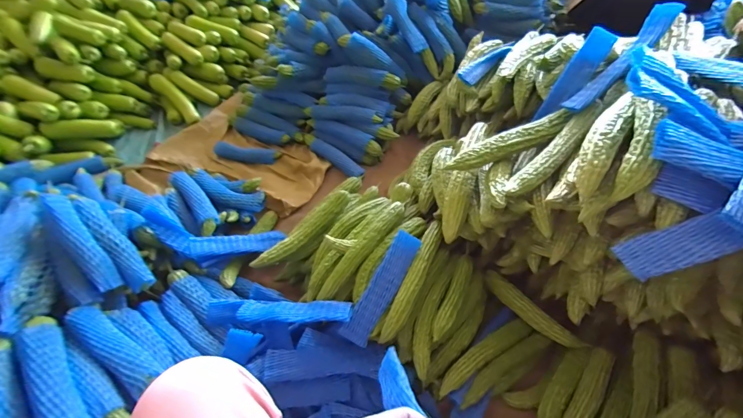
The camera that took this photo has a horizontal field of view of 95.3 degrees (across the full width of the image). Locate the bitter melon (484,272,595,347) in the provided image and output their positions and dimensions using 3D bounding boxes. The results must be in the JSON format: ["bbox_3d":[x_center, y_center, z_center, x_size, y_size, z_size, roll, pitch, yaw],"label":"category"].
[{"bbox_3d":[0.339,0.219,0.725,0.222,0.039,0.041,36,61,29],"label":"bitter melon"}]

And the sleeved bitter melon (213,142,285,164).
[{"bbox_3d":[-0.452,-0.206,1.237,0.227,0.075,0.051,5,47,-19],"label":"sleeved bitter melon"}]

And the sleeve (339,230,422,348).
[{"bbox_3d":[0.023,0.156,0.684,0.057,0.018,0.240,25,73,23],"label":"sleeve"}]

